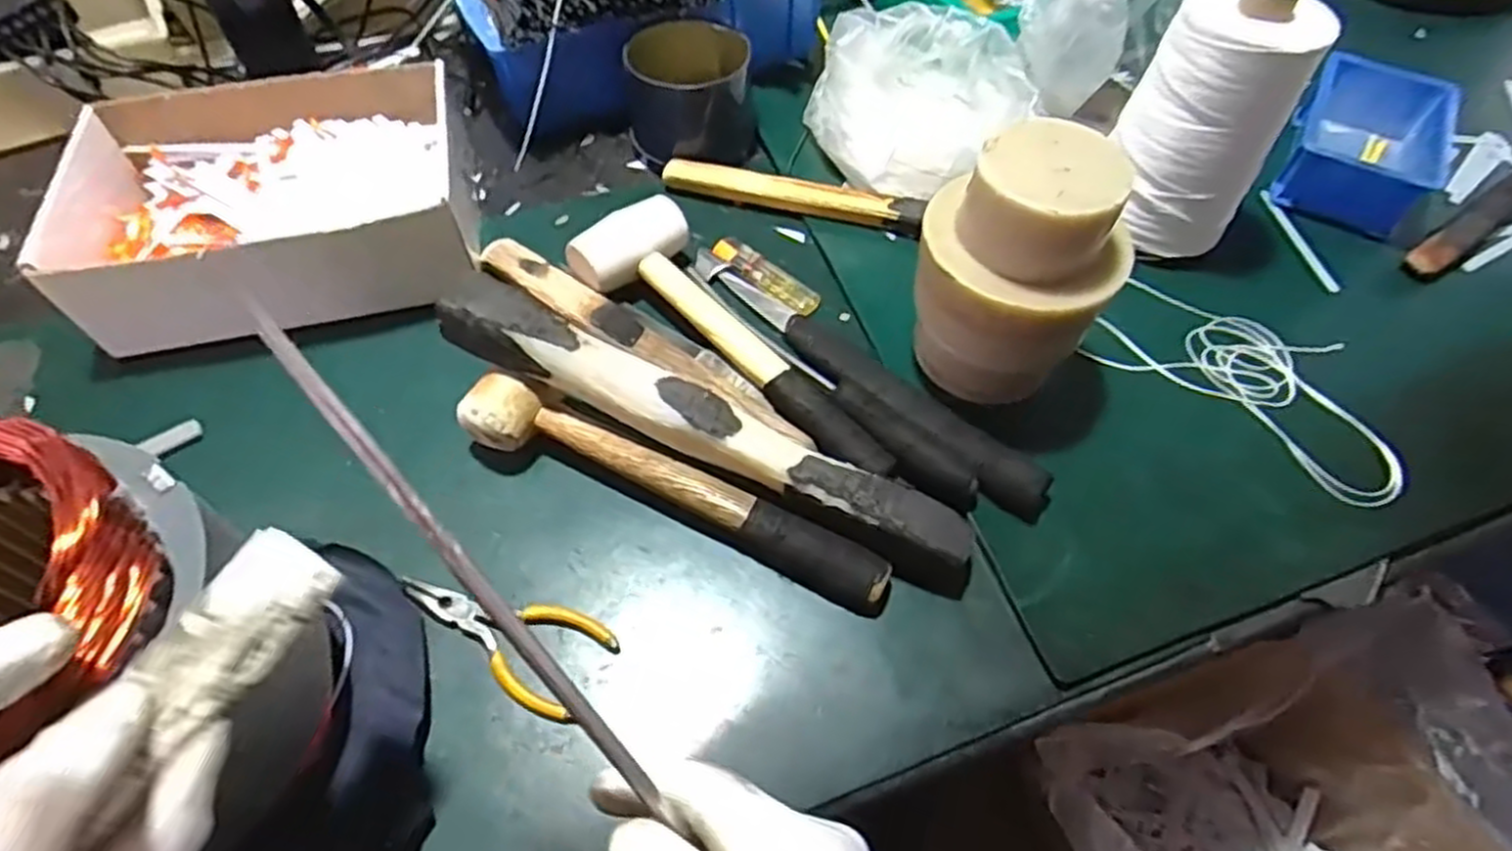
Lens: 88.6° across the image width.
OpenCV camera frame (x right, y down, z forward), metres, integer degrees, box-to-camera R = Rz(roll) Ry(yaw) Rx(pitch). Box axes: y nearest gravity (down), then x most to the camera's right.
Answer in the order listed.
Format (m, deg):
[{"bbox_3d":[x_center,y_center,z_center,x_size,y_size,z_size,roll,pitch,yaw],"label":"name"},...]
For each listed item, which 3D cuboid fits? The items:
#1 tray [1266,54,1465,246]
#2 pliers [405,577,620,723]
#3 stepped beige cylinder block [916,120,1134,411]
[{"bbox_3d":[0.487,-0.230,0.619,0.102,0.045,0.187,28,61,16],"label":"tray"},{"bbox_3d":[-0.133,0.105,0.403,0.116,0.014,0.051,23,60,13],"label":"pliers"},{"bbox_3d":[0.142,-0.080,0.445,0.099,0.155,0.089,-2,57,-2],"label":"stepped beige cylinder block"}]

